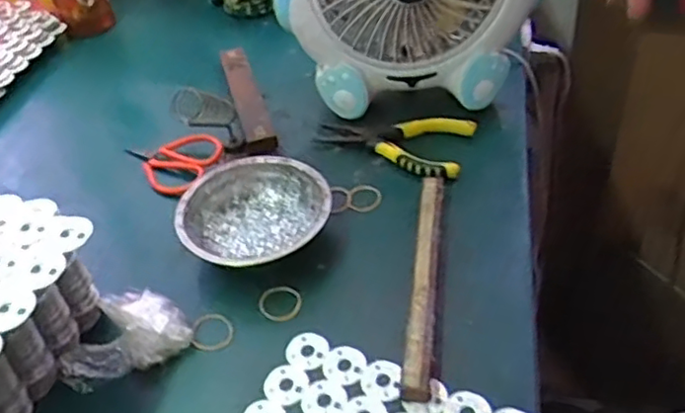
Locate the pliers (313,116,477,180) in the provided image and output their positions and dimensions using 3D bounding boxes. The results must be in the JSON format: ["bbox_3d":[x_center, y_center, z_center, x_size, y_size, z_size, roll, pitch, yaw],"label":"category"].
[{"bbox_3d":[0.044,-0.067,0.629,0.153,0.017,0.074,11,46,19],"label":"pliers"}]

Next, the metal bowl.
[{"bbox_3d":[-0.075,0.009,0.556,0.126,0.036,0.120,-4,43,4],"label":"metal bowl"}]

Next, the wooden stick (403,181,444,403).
[{"bbox_3d":[0.065,0.050,0.506,0.020,0.022,0.210,2,44,10],"label":"wooden stick"}]

